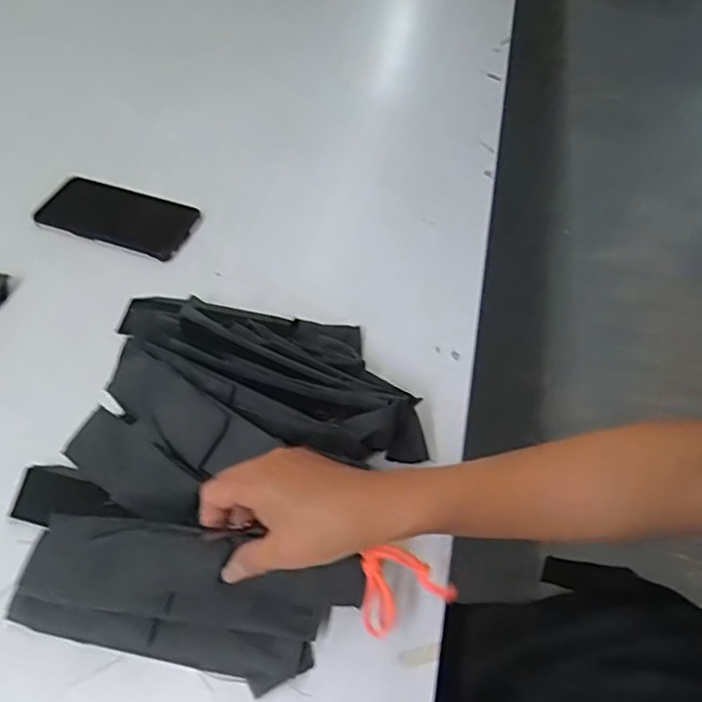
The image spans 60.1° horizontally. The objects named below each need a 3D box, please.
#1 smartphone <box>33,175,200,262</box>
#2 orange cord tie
[{"bbox_3d":[-0.252,-0.146,0.654,0.168,0.009,0.081,18,55,11],"label":"smartphone"},{"bbox_3d":[0.036,0.145,0.372,0.058,0.029,0.042,-7,53,-6],"label":"orange cord tie"}]

